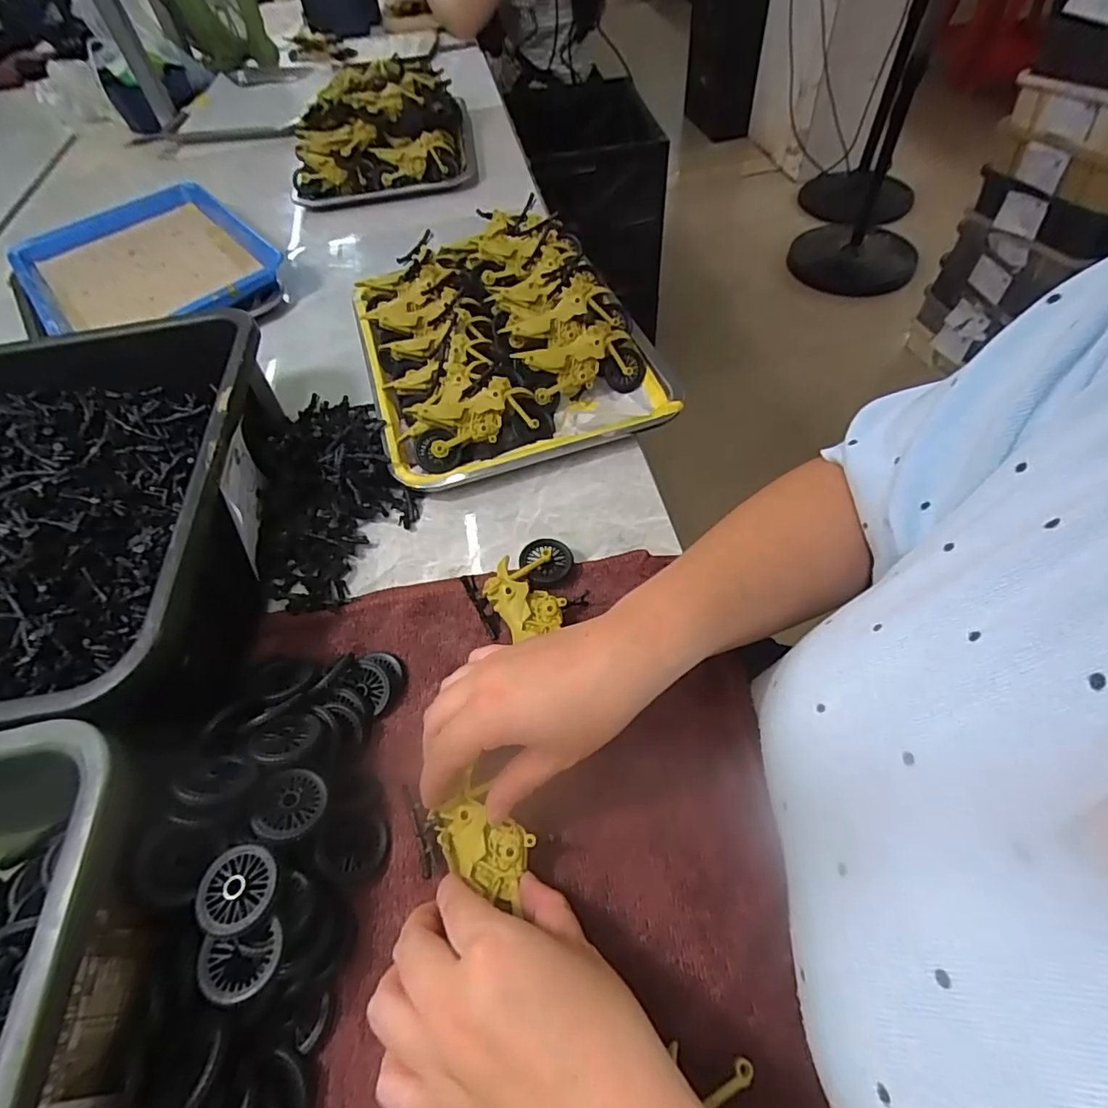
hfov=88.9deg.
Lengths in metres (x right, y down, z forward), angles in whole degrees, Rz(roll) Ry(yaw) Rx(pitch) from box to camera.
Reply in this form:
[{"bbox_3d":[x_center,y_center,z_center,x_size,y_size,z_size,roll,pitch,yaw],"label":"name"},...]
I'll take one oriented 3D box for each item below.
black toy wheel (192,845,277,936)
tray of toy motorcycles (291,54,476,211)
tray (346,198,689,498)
[{"bbox_3d":[-0.148,0.155,0.262,0.036,0.004,0.035,-3,54,4],"label":"black toy wheel"},{"bbox_3d":[-0.260,-0.636,0.844,0.261,0.110,0.255,-9,54,-1],"label":"tray of toy motorcycles"},{"bbox_3d":[-0.058,-0.223,0.559,0.255,0.063,0.358,-18,55,-7],"label":"tray"}]

